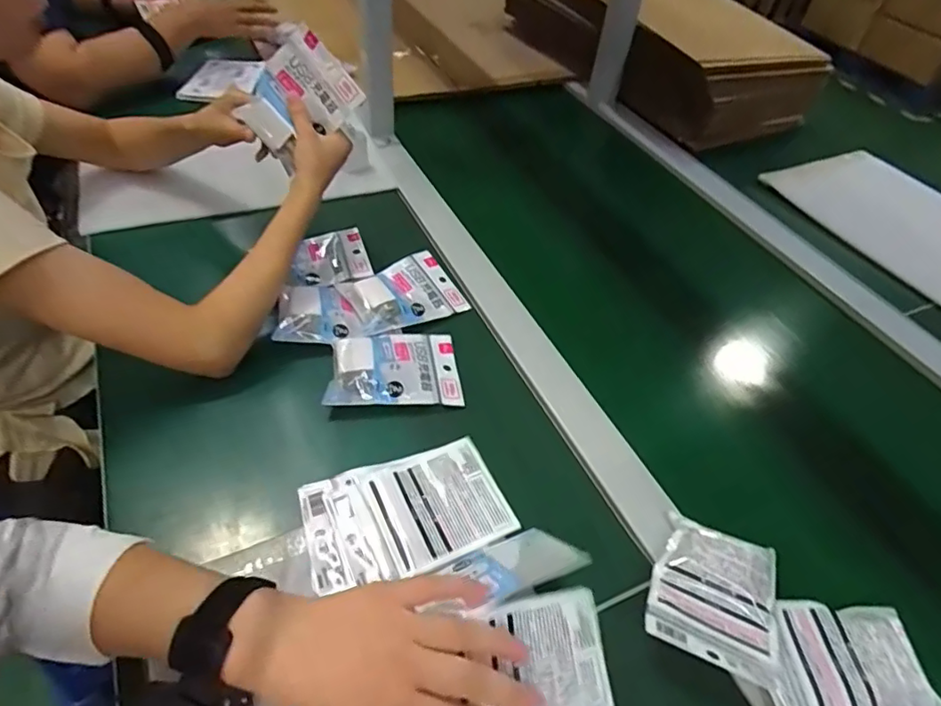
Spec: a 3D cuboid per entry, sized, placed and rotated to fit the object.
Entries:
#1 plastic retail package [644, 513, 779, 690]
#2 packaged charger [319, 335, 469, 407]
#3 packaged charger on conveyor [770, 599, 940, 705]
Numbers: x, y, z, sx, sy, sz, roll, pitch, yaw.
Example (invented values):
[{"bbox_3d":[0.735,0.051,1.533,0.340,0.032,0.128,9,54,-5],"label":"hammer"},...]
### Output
[{"bbox_3d":[0.190,0.190,0.455,0.095,0.033,0.116,18,48,11],"label":"plastic retail package"},{"bbox_3d":[-0.076,0.010,0.596,0.131,0.020,0.094,-1,47,-7],"label":"packaged charger"},{"bbox_3d":[0.276,0.233,0.437,0.131,0.023,0.095,-1,47,-7],"label":"packaged charger on conveyor"}]

